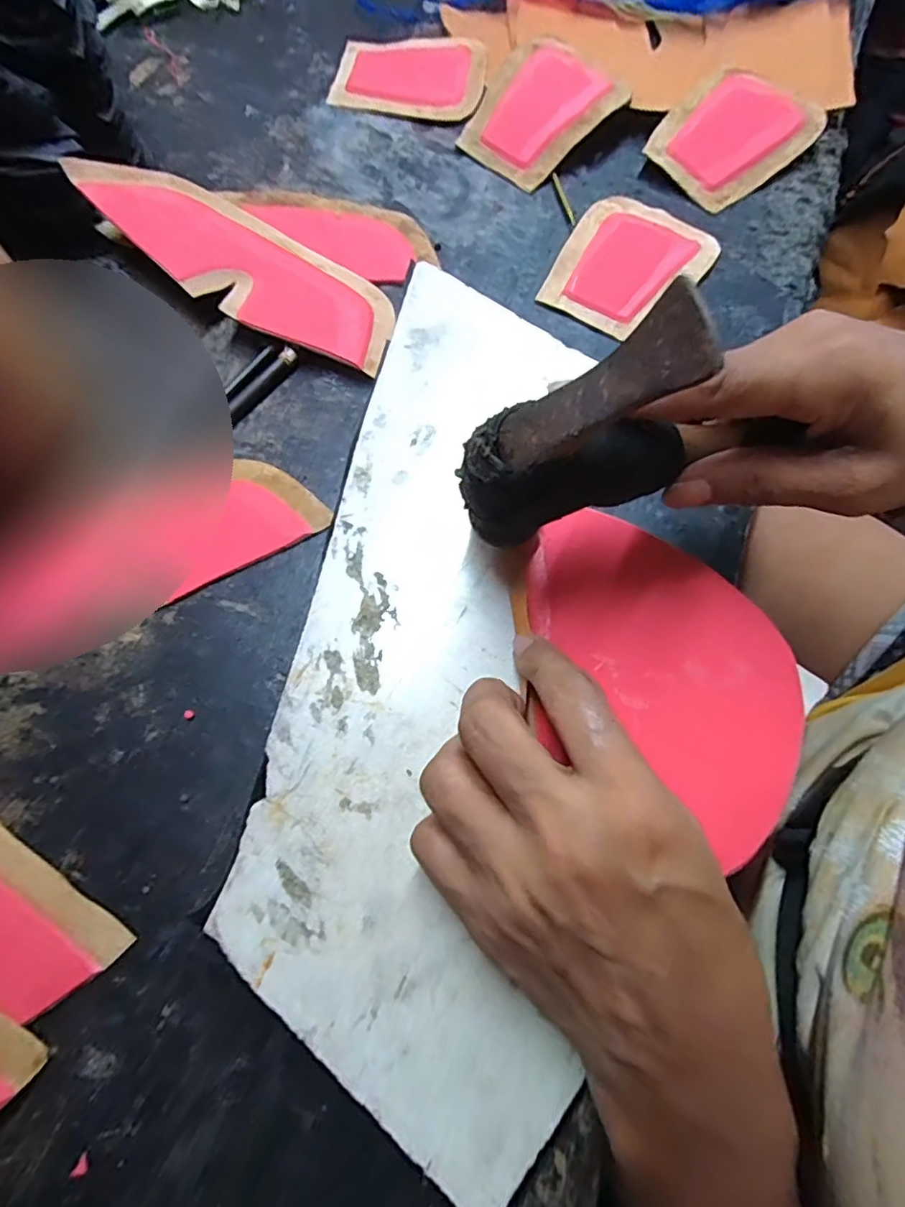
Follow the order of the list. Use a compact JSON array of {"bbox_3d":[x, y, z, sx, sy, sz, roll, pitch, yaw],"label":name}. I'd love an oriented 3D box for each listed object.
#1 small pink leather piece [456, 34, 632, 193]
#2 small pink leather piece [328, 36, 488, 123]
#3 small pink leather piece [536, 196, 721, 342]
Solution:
[{"bbox_3d":[0.057,-0.321,0.364,0.087,0.023,0.094,39,76,13],"label":"small pink leather piece"},{"bbox_3d":[-0.029,-0.369,0.389,0.103,0.006,0.080,13,72,6],"label":"small pink leather piece"},{"bbox_3d":[0.103,-0.201,0.329,0.078,0.009,0.099,34,75,12],"label":"small pink leather piece"}]

